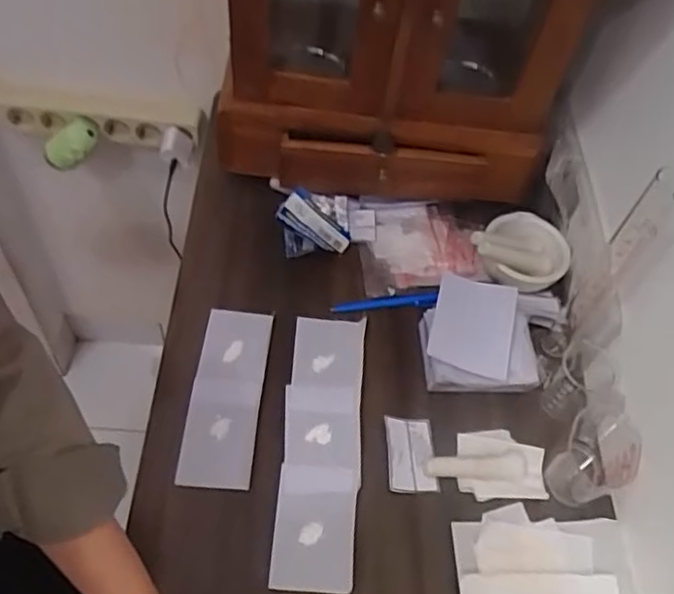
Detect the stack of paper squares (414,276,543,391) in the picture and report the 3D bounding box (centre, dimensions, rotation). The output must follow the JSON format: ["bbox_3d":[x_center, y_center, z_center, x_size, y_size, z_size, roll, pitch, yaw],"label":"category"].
[{"bbox_3d":[0.150,0.037,0.697,0.118,0.037,0.131,2,54,-4],"label":"stack of paper squares"}]

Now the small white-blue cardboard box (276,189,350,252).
[{"bbox_3d":[-0.022,-0.080,0.705,0.082,0.035,0.025,36,58,4],"label":"small white-blue cardboard box"}]

